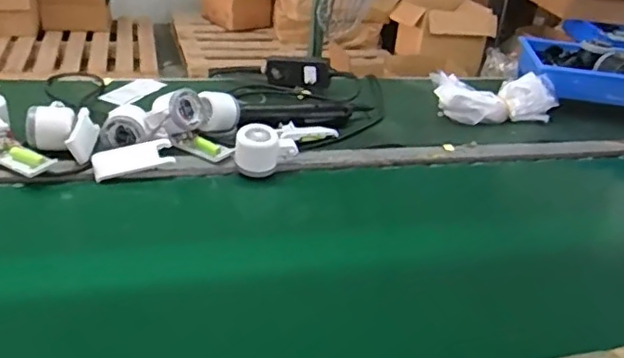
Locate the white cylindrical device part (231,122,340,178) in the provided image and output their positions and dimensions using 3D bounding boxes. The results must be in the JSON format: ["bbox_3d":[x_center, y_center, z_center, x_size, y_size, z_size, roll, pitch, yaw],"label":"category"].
[{"bbox_3d":[-0.039,-0.064,0.882,0.074,0.057,0.184,23,34,27],"label":"white cylindrical device part"}]

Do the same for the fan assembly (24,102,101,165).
[{"bbox_3d":[-0.337,-0.064,0.824,0.093,0.057,0.095,-7,32,-22],"label":"fan assembly"}]

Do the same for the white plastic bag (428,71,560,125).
[{"bbox_3d":[0.323,-0.146,1.080,0.223,0.076,0.098,-5,31,-18],"label":"white plastic bag"}]

